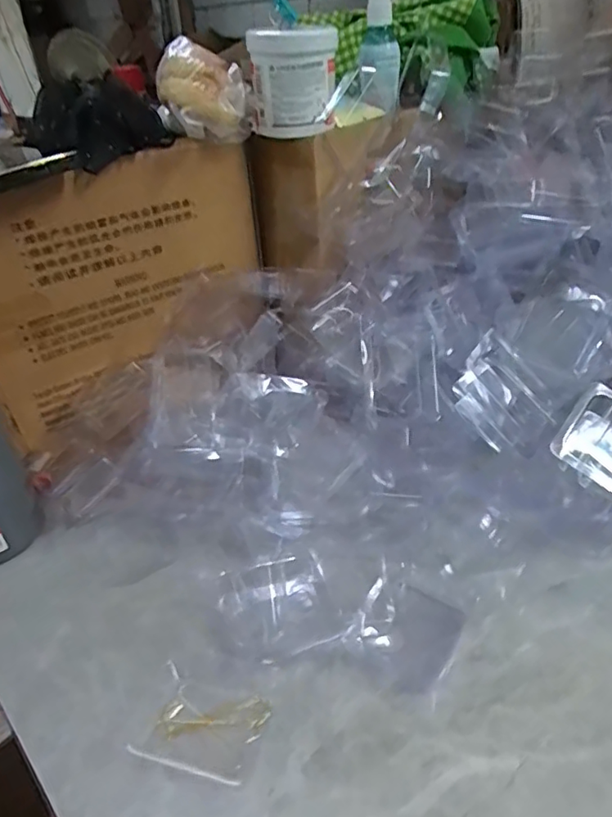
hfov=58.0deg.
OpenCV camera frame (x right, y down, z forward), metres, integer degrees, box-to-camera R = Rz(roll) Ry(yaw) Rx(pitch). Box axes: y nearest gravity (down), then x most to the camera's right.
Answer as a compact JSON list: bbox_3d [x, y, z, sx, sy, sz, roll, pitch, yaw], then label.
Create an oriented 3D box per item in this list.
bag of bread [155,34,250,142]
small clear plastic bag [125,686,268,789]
[{"bbox_3d":[-0.087,-0.267,0.472,0.078,0.067,0.101,-8,35,-7],"label":"bag of bread"},{"bbox_3d":[-0.062,0.196,0.338,0.071,0.004,0.049,9,38,16],"label":"small clear plastic bag"}]

